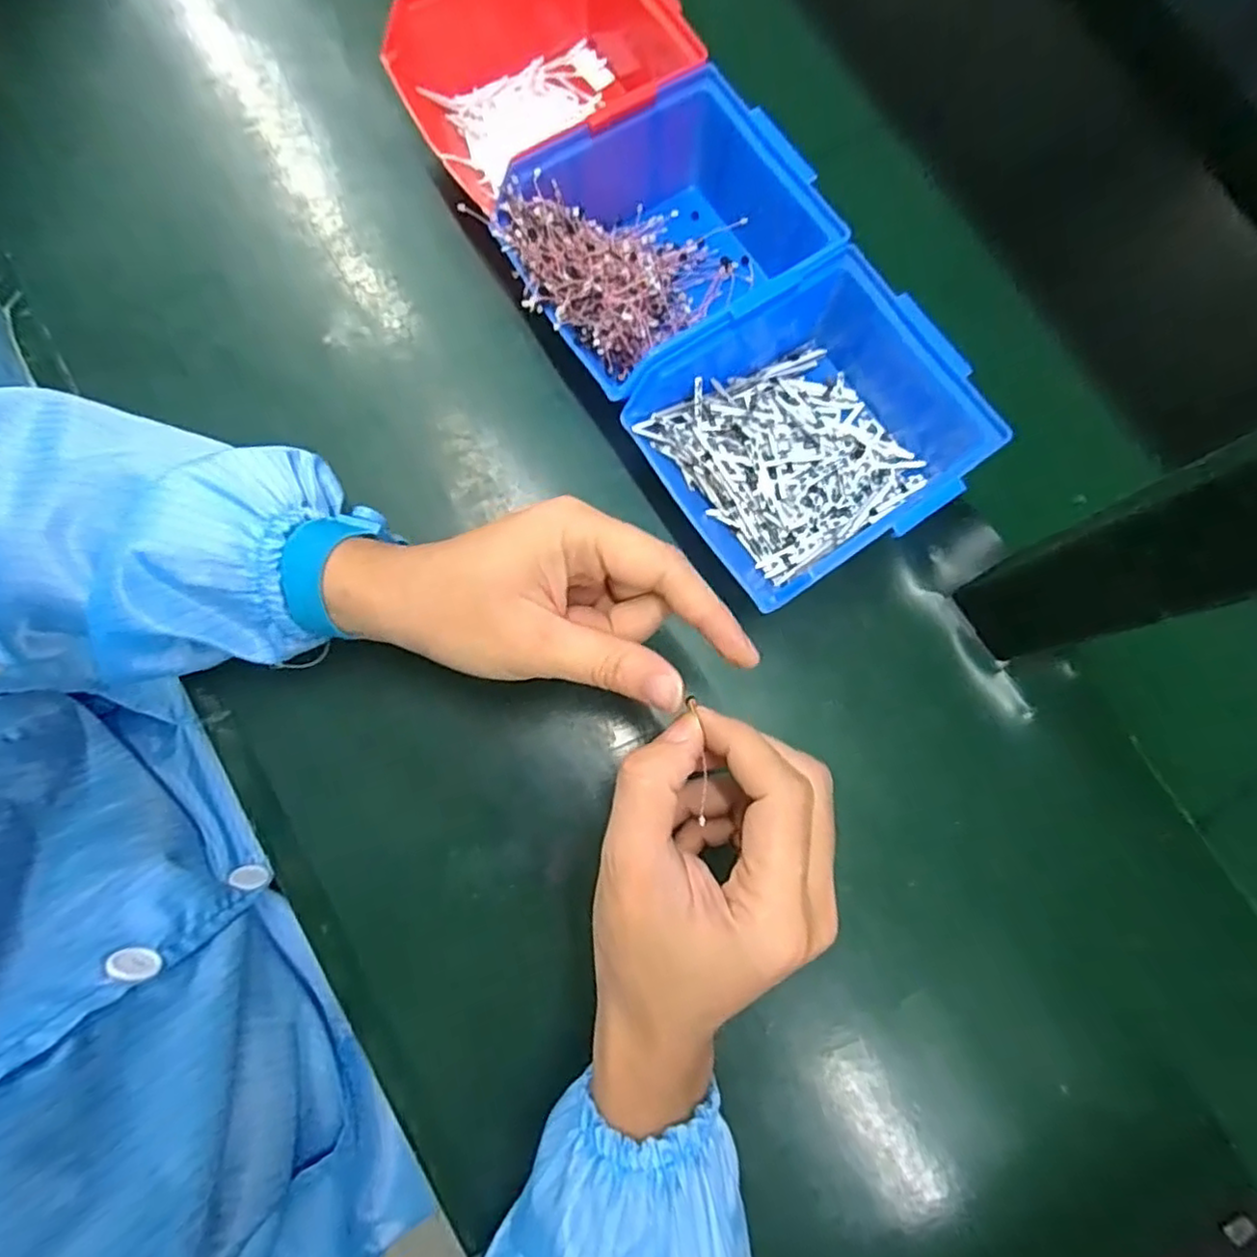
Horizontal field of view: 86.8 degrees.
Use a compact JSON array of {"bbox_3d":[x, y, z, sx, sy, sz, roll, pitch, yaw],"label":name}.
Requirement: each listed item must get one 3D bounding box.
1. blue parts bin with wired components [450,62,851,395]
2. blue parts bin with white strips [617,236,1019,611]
[{"bbox_3d":[0.015,-0.187,0.341,0.133,0.067,0.122,-32,81,-7],"label":"blue parts bin with wired components"},{"bbox_3d":[0.093,-0.097,0.328,0.154,0.067,0.124,-33,82,-7],"label":"blue parts bin with white strips"}]

